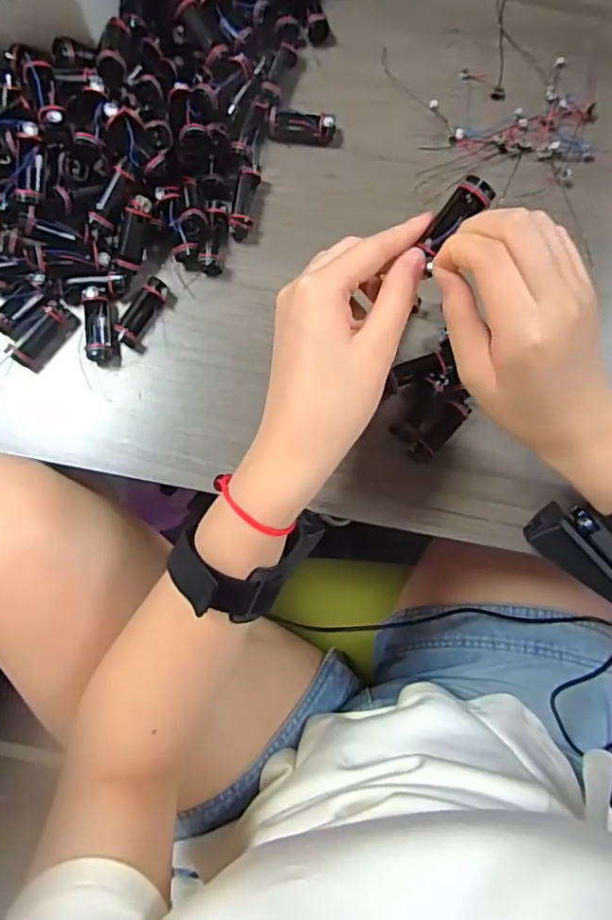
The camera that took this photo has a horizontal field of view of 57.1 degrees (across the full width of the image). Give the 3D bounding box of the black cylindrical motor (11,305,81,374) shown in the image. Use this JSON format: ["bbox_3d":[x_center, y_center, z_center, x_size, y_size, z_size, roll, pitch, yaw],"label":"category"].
[{"bbox_3d":[-0.179,-0.083,0.385,0.017,0.019,0.046,39,84,4],"label":"black cylindrical motor"}]

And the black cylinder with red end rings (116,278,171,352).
[{"bbox_3d":[-0.112,-0.101,0.384,0.018,0.015,0.049,25,83,2],"label":"black cylinder with red end rings"}]

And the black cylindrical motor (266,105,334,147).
[{"bbox_3d":[-0.003,-0.237,0.400,0.046,0.017,0.015,6,83,0],"label":"black cylindrical motor"}]

